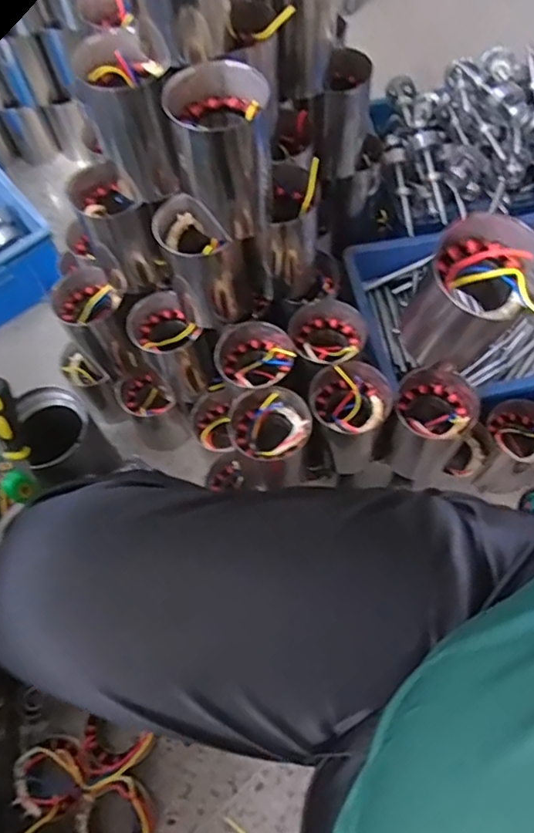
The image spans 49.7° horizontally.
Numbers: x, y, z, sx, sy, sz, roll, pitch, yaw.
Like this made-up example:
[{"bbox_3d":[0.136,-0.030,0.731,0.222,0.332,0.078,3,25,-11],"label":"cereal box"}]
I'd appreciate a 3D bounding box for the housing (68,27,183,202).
[{"bbox_3d":[-0.139,-0.304,0.593,0.078,0.138,0.078,-15,64,-4],"label":"housing"}]

